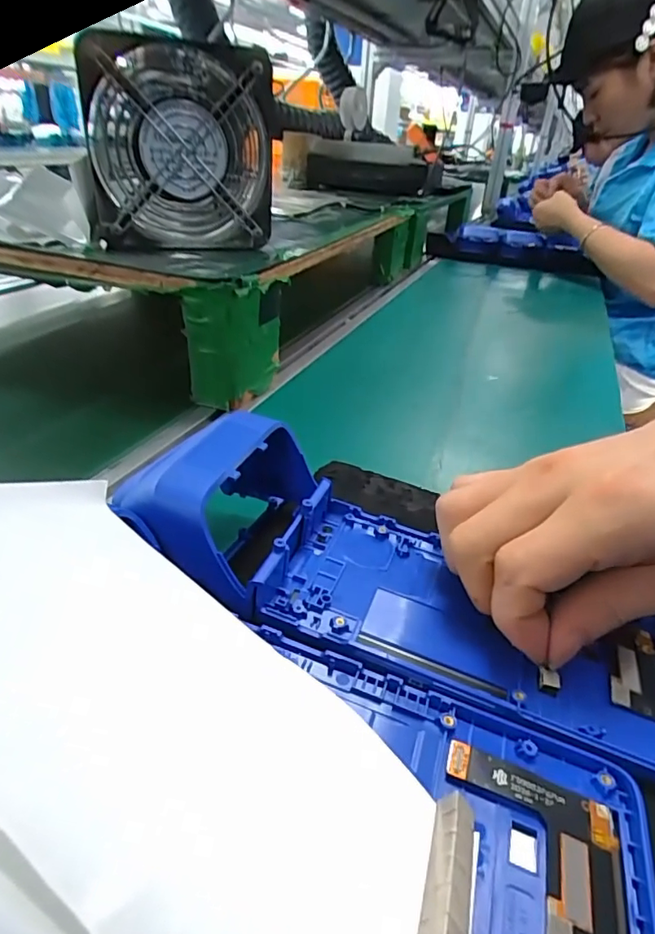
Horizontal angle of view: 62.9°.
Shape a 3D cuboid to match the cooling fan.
[{"bbox_3d":[-0.122,-0.260,0.447,0.144,0.150,0.033,-7,34,-19],"label":"cooling fan"}]

